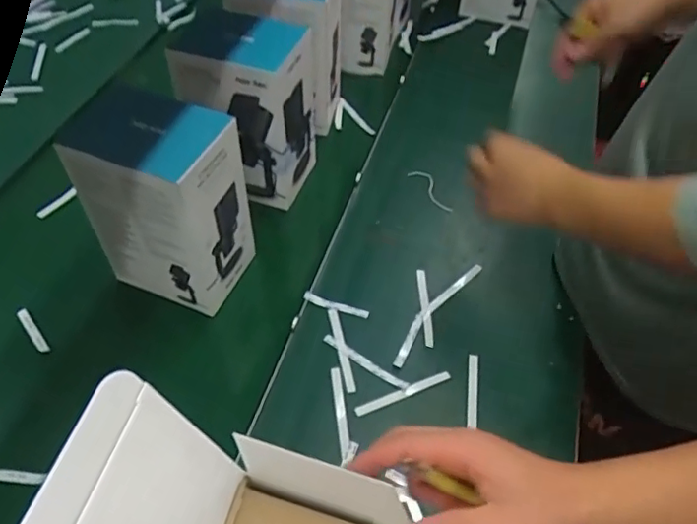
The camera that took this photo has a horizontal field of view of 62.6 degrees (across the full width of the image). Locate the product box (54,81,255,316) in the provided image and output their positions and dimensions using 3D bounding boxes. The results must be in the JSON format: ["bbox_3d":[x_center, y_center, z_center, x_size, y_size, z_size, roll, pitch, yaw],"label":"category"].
[{"bbox_3d":[-0.209,-0.066,0.688,0.150,0.215,0.121,20,52,12],"label":"product box"}]

